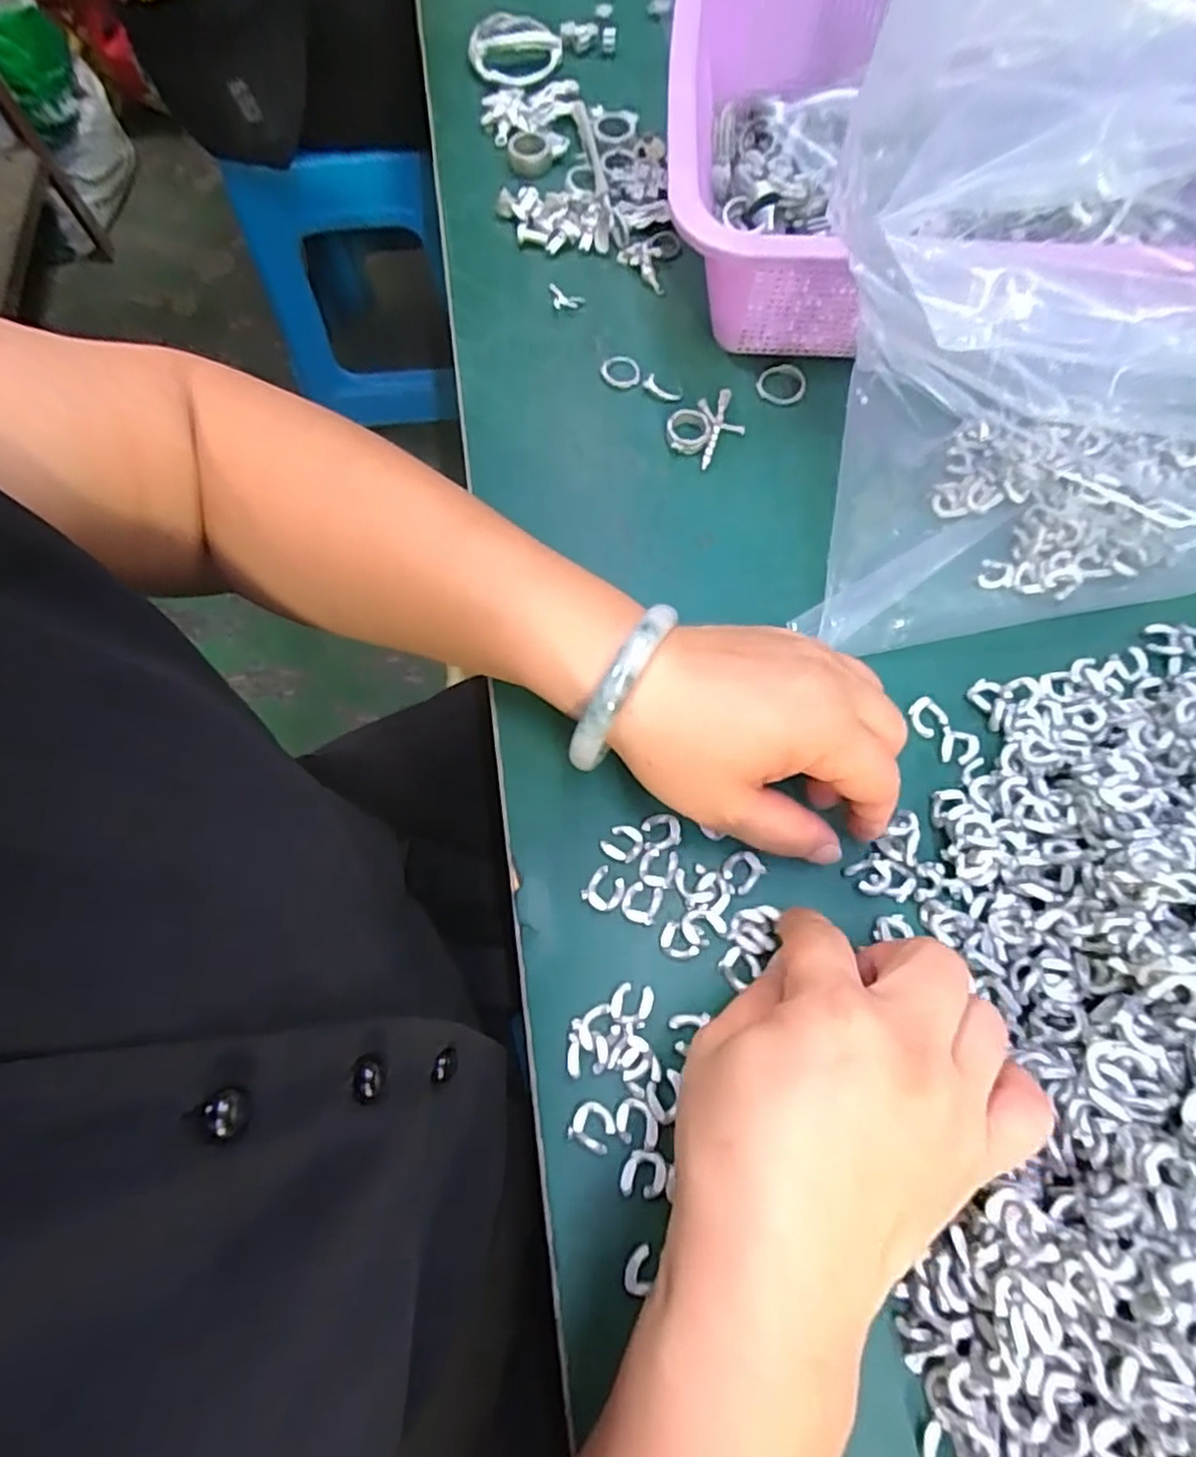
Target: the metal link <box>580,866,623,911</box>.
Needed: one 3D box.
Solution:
[{"bbox_3d":[0.003,0.064,0.270,0.015,0.004,0.016,-1,71,2],"label":"metal link"}]

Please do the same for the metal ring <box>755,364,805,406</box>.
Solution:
[{"bbox_3d":[0.096,-0.181,0.356,0.024,0.004,0.023,-1,71,2],"label":"metal ring"}]

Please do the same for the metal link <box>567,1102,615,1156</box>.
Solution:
[{"bbox_3d":[-0.002,0.142,0.242,0.015,0.004,0.014,26,73,10],"label":"metal link"}]

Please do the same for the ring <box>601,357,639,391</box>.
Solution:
[{"bbox_3d":[0.012,-0.191,0.363,0.021,0.004,0.023,-1,71,2],"label":"ring"}]

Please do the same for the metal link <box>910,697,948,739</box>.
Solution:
[{"bbox_3d":[0.142,-0.005,0.294,0.016,0.004,0.014,-43,75,-12],"label":"metal link"}]

